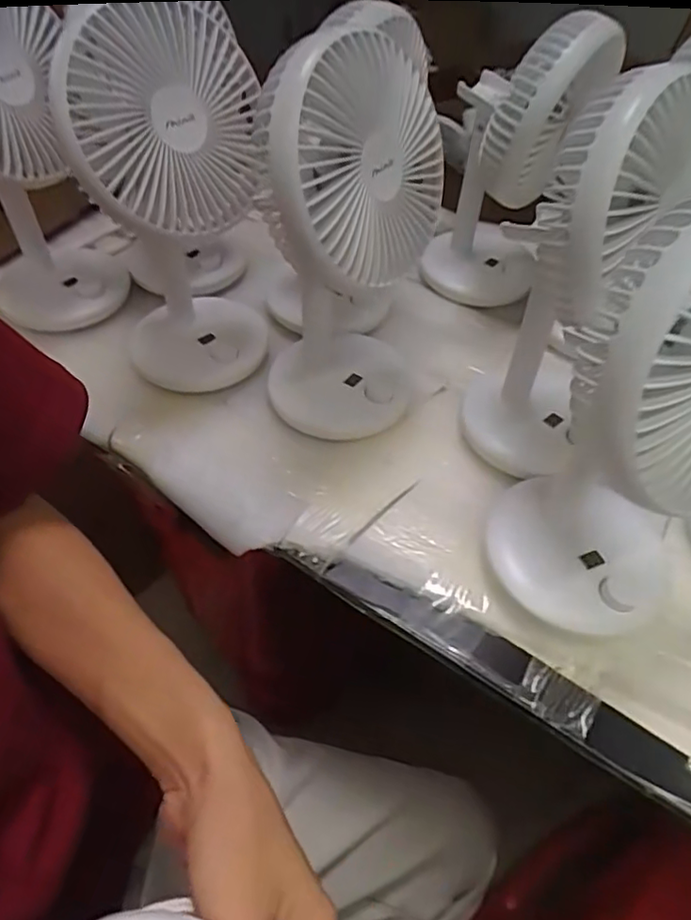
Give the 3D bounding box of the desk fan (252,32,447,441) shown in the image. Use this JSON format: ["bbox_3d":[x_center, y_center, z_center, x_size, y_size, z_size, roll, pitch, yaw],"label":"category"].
[{"bbox_3d":[0.003,-0.153,0.405,0.107,0.229,0.184,5,49,0],"label":"desk fan"}]

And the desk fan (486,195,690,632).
[{"bbox_3d":[0.140,-0.007,0.285,0.109,0.241,0.097,-33,59,-27],"label":"desk fan"}]

